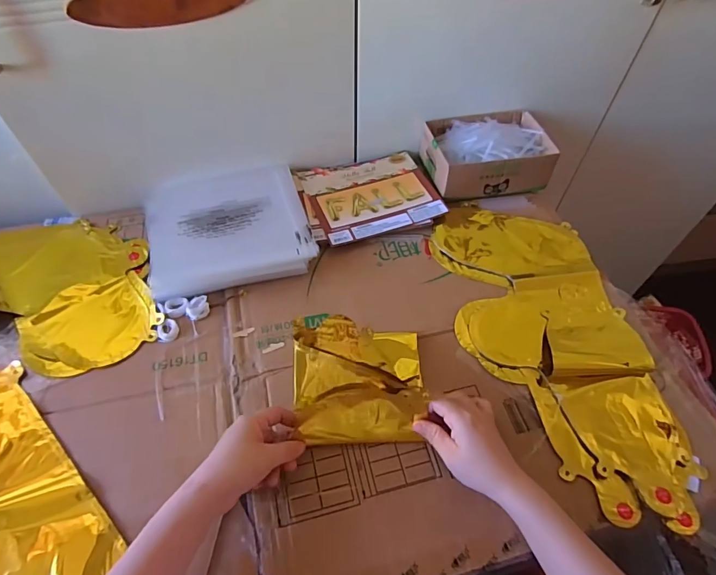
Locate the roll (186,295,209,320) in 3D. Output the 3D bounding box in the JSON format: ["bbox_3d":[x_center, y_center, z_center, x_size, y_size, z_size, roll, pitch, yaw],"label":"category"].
[{"bbox_3d":[-0.205,0.026,0.558,0.029,0.009,0.028,1,55,-1],"label":"roll"}]

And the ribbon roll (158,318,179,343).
[{"bbox_3d":[-0.236,0.054,0.542,0.024,0.006,0.031,-10,56,-8],"label":"ribbon roll"}]

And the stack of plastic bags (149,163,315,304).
[{"bbox_3d":[-0.186,-0.095,0.629,0.216,0.026,0.229,-12,57,-10],"label":"stack of plastic bags"}]

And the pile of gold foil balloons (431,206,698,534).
[{"bbox_3d":[0.236,0.054,0.545,0.210,0.016,0.422,-3,56,-4],"label":"pile of gold foil balloons"}]

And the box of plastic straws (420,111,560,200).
[{"bbox_3d":[0.203,-0.220,0.699,0.191,0.067,0.140,-7,56,-7],"label":"box of plastic straws"}]

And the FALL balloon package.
[{"bbox_3d":[0.016,-0.145,0.682,0.201,0.014,0.168,-14,57,-11],"label":"FALL balloon package"}]

